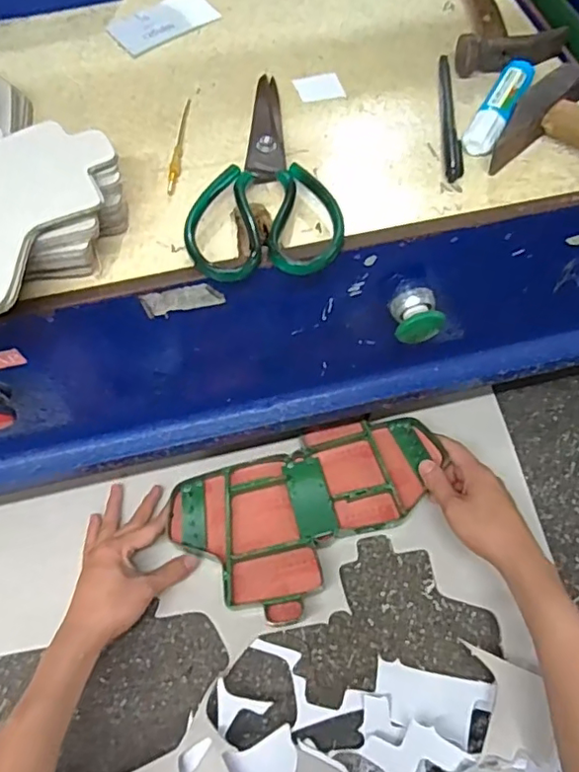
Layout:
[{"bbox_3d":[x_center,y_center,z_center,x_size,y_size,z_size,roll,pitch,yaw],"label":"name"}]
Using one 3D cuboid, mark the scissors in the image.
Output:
[{"bbox_3d":[-0.012,-0.161,0.418,0.099,0.019,0.203,3,63,3],"label":"scissors"}]

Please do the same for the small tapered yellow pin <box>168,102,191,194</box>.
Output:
[{"bbox_3d":[-0.083,-0.186,0.446,0.009,0.004,0.104,3,63,3],"label":"small tapered yellow pin"}]

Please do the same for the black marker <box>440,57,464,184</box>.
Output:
[{"bbox_3d":[0.125,-0.211,0.446,0.014,0.007,0.141,4,63,4],"label":"black marker"}]

